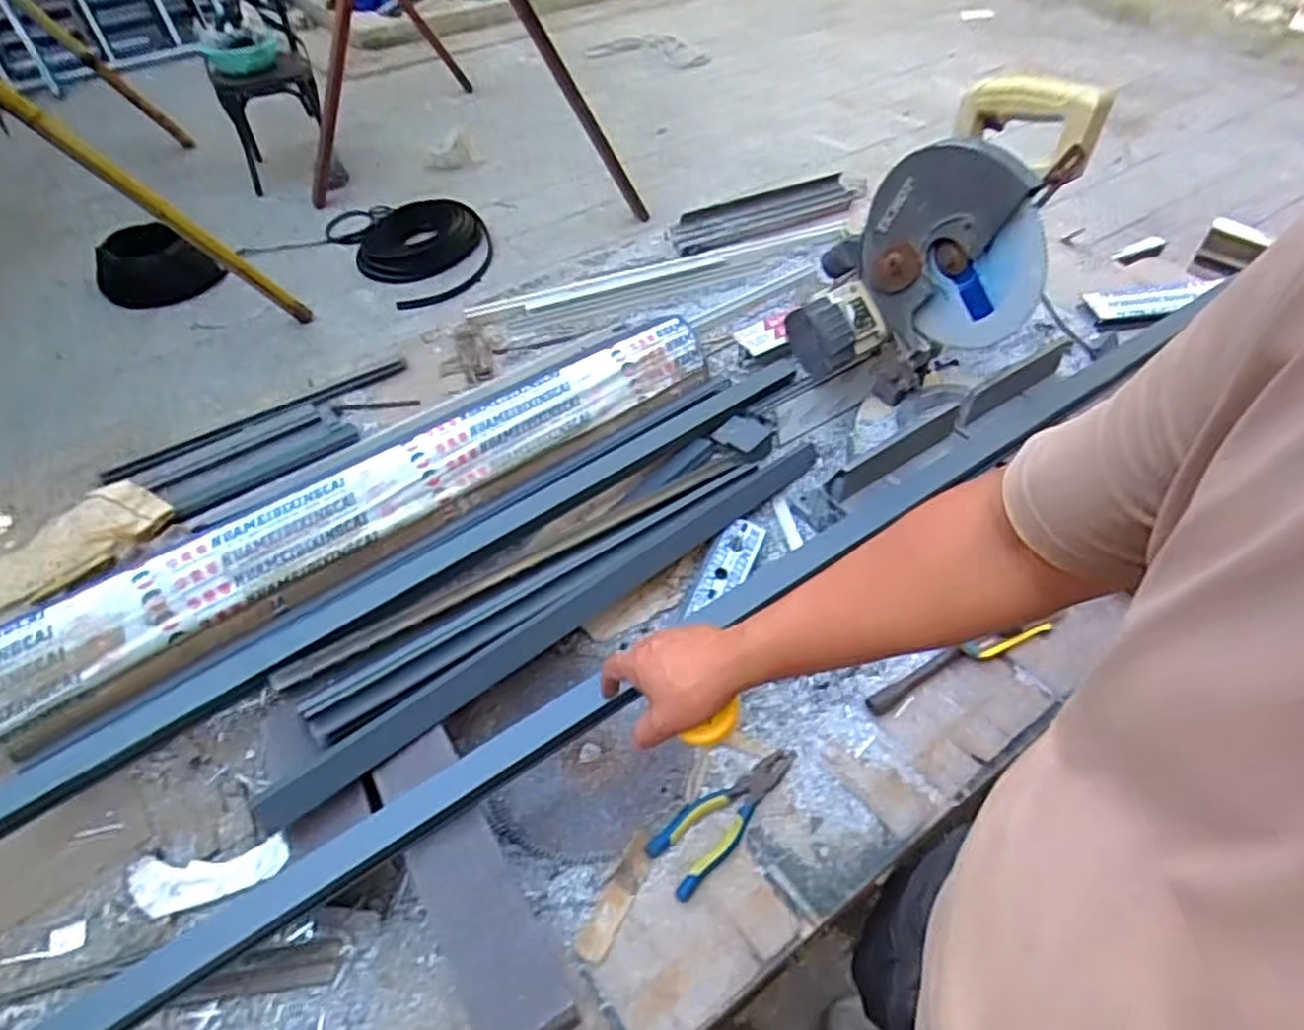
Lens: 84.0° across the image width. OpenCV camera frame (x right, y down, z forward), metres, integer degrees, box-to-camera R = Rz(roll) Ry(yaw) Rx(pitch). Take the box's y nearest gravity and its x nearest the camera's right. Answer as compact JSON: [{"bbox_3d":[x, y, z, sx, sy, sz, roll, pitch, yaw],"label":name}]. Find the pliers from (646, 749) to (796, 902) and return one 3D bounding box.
[{"bbox_3d":[0.080,0.311,0.775,0.195,0.021,0.064,-37,57,-27],"label":"pliers"}]

